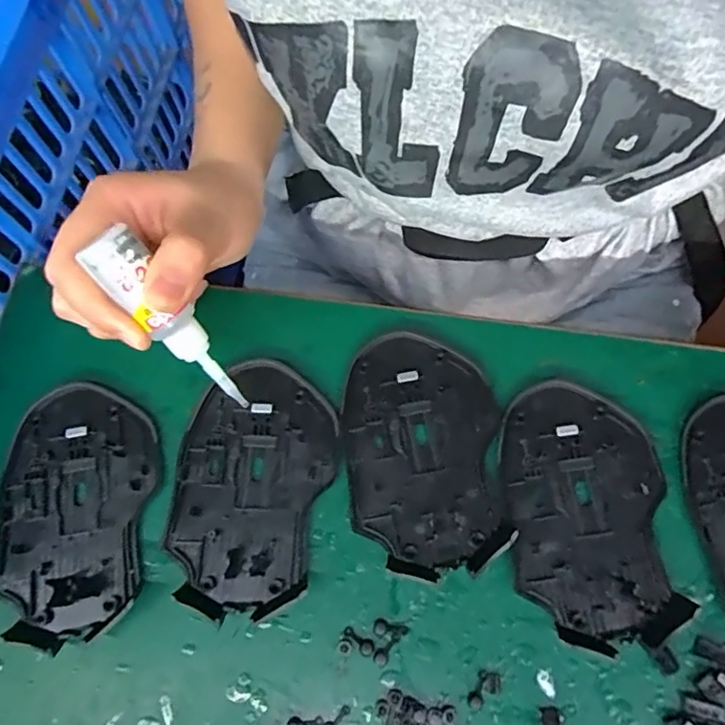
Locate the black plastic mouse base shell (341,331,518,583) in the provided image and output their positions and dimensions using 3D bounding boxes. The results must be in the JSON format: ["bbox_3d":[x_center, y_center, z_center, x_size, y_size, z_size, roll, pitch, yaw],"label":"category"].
[{"bbox_3d":[0.027,0.039,0.261,0.071,0.009,0.112,-3,69,1],"label":"black plastic mouse base shell"}]

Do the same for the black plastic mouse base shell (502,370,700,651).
[{"bbox_3d":[0.100,0.064,0.250,0.070,0.009,0.113,0,69,2],"label":"black plastic mouse base shell"}]

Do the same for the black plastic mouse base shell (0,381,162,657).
[{"bbox_3d":[-0.135,0.066,0.256,0.071,0.008,0.113,1,69,3],"label":"black plastic mouse base shell"}]

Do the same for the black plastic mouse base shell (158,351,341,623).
[{"bbox_3d":[-0.053,0.055,0.258,0.071,0.009,0.112,10,70,6],"label":"black plastic mouse base shell"}]

